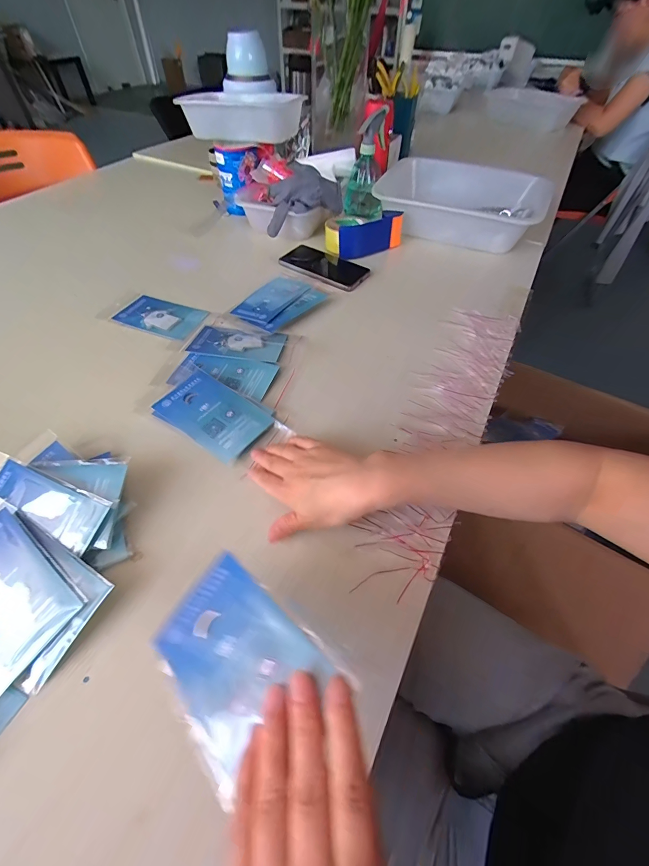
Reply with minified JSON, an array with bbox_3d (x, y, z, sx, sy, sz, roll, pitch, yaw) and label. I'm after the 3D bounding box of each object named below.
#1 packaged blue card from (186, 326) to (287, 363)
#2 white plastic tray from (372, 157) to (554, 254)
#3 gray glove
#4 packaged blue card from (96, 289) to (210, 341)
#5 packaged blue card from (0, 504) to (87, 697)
[{"bbox_3d":[-0.129,-0.138,0.527,0.135,0.008,0.075,7,53,4],"label":"packaged blue card"},{"bbox_3d":[0.276,-0.492,0.748,0.347,0.077,0.249,15,54,10],"label":"white plastic tray"},{"bbox_3d":[-0.043,-0.475,0.715,0.155,0.083,0.105,-5,53,-6],"label":"gray glove"},{"bbox_3d":[-0.279,-0.198,0.579,0.175,0.004,0.090,19,54,12],"label":"packaged blue card"},{"bbox_3d":[-0.281,0.135,0.305,0.139,0.008,0.088,36,73,18],"label":"packaged blue card"}]

